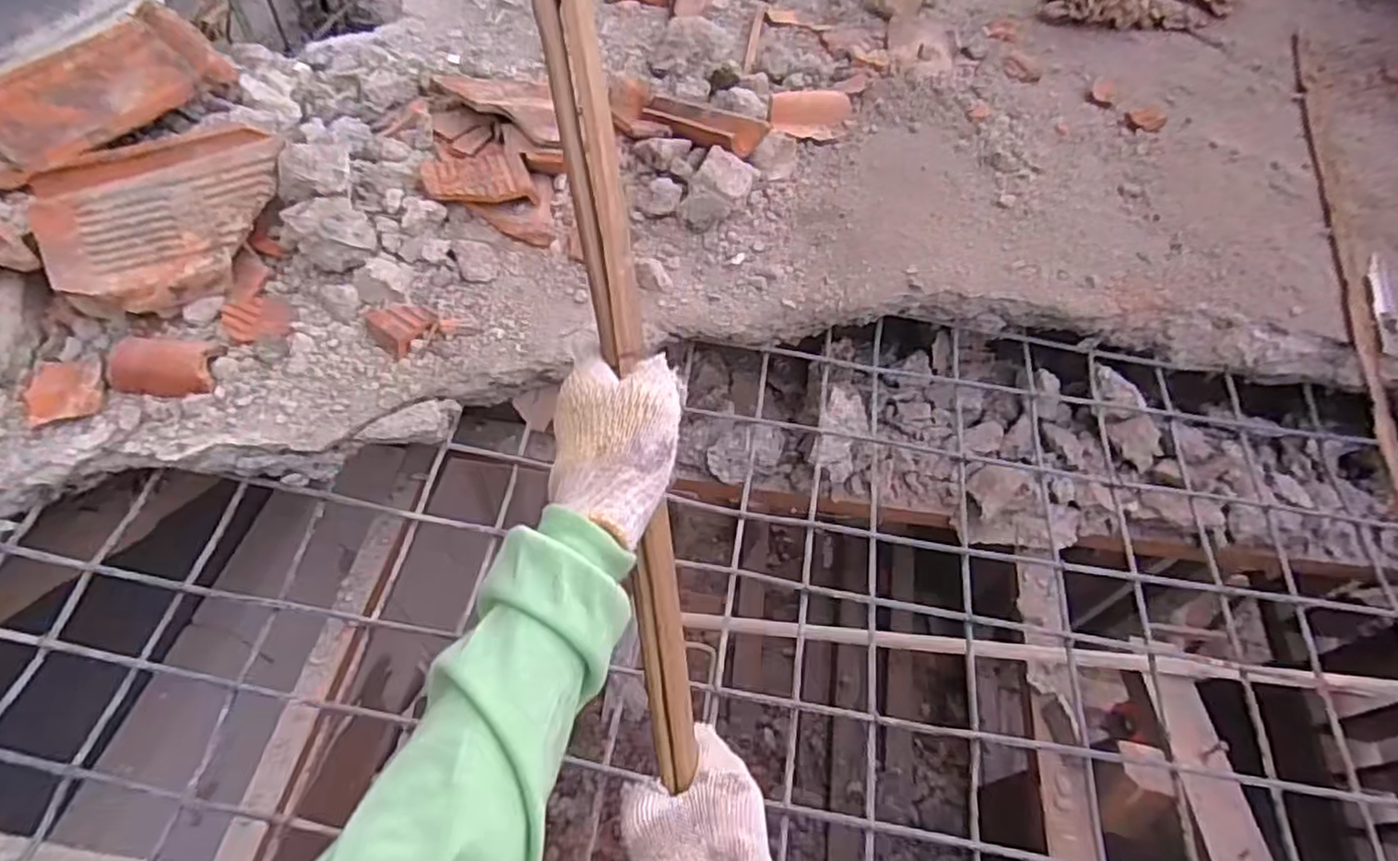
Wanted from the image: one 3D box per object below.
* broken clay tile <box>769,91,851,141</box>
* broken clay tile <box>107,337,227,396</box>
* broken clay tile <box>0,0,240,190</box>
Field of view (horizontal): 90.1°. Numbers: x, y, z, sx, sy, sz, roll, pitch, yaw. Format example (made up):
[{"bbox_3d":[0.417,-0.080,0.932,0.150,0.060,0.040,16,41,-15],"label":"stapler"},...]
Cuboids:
[{"bbox_3d":[0.175,-0.489,1.084,0.138,0.045,0.070,-5,58,-7],"label":"broken clay tile"},{"bbox_3d":[-0.587,-0.069,0.763,0.117,0.027,0.068,8,55,1],"label":"broken clay tile"},{"bbox_3d":[-0.765,-0.430,0.878,0.042,0.122,0.324,-8,37,48],"label":"broken clay tile"}]

